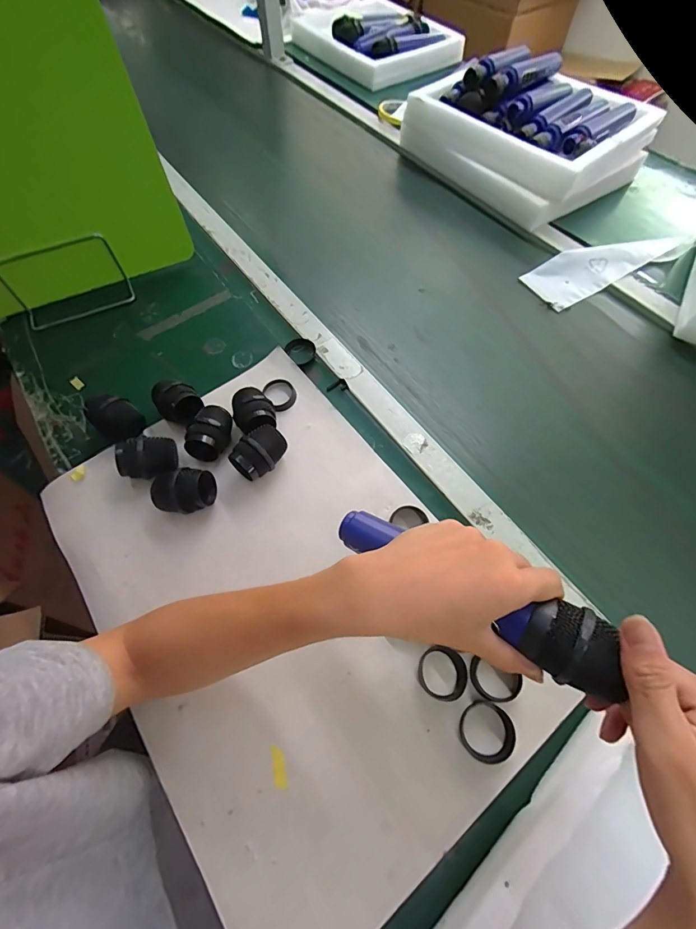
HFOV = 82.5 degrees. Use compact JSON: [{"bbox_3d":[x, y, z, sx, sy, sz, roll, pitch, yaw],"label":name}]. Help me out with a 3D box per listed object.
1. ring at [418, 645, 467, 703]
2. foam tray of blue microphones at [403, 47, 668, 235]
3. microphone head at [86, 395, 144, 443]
[{"bbox_3d":[0.086,0.191,0.360,0.041,0.013,0.041,0,62,0],"label":"ring"},{"bbox_3d":[0.320,-0.605,0.720,0.284,0.115,0.346,-35,67,-15],"label":"foam tray of blue microphones"},{"bbox_3d":[-0.279,-0.056,0.476,0.049,0.045,0.046,-41,69,-18],"label":"microphone head"}]

